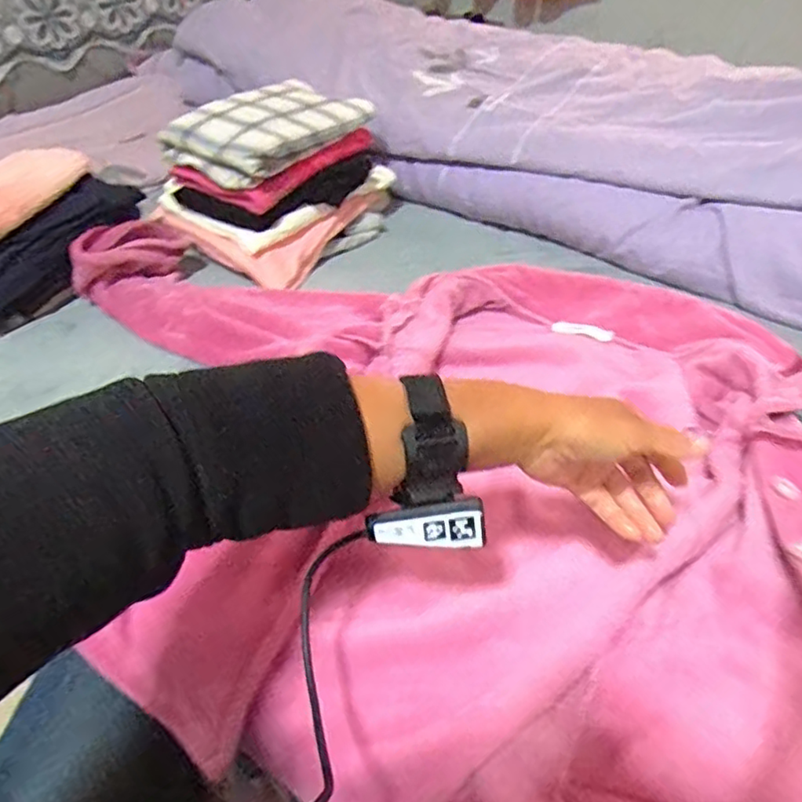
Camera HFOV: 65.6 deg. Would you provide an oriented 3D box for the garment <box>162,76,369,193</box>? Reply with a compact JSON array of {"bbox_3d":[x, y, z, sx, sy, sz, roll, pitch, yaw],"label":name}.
[{"bbox_3d":[-0.174,-0.382,0.867,0.162,0.055,0.264,28,50,29],"label":"garment"}]

